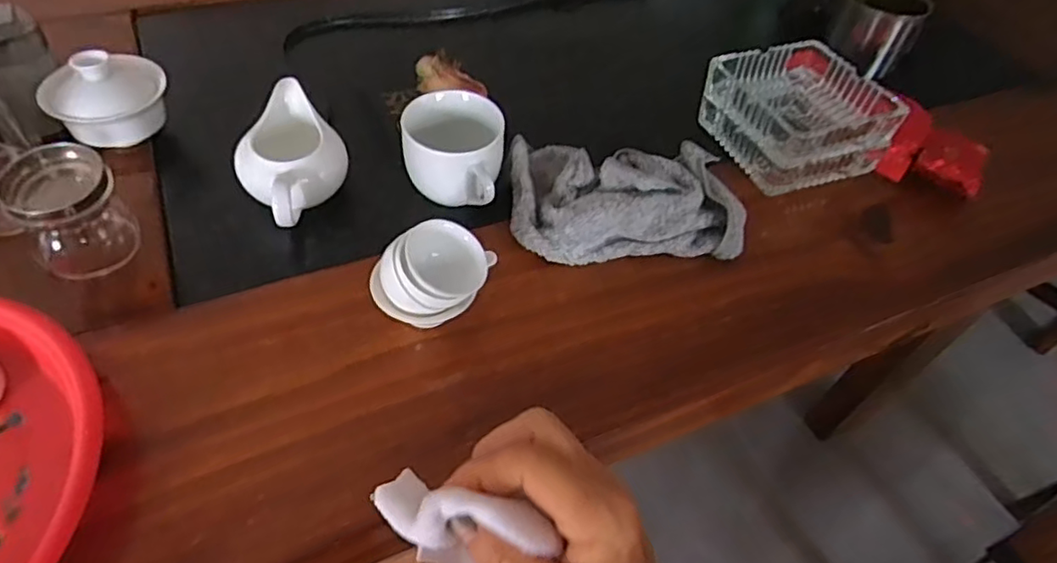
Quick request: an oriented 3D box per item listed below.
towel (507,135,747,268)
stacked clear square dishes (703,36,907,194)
[{"bbox_3d":[0.073,-0.069,0.498,0.170,0.051,0.110,-1,52,-7],"label":"towel"},{"bbox_3d":[0.229,-0.144,0.560,0.121,0.071,0.125,-15,55,-17],"label":"stacked clear square dishes"}]

